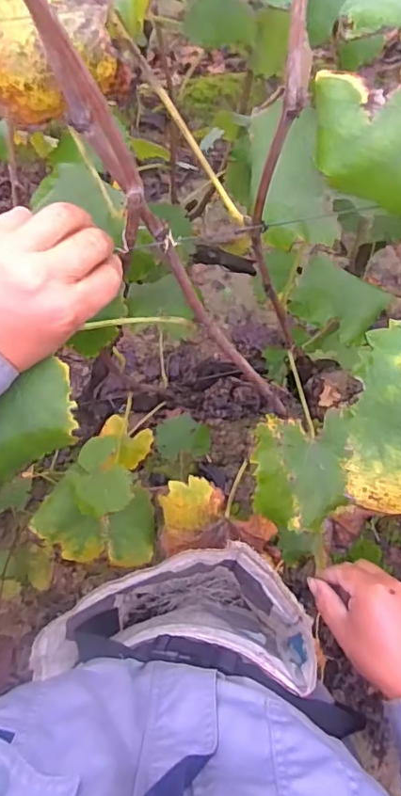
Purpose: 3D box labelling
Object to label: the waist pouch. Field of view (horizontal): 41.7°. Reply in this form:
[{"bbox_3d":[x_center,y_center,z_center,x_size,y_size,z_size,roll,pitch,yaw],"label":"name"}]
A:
[{"bbox_3d":[-0.006,0.249,0.592,0.287,0.252,0.144,8,63,7],"label":"waist pouch"}]

